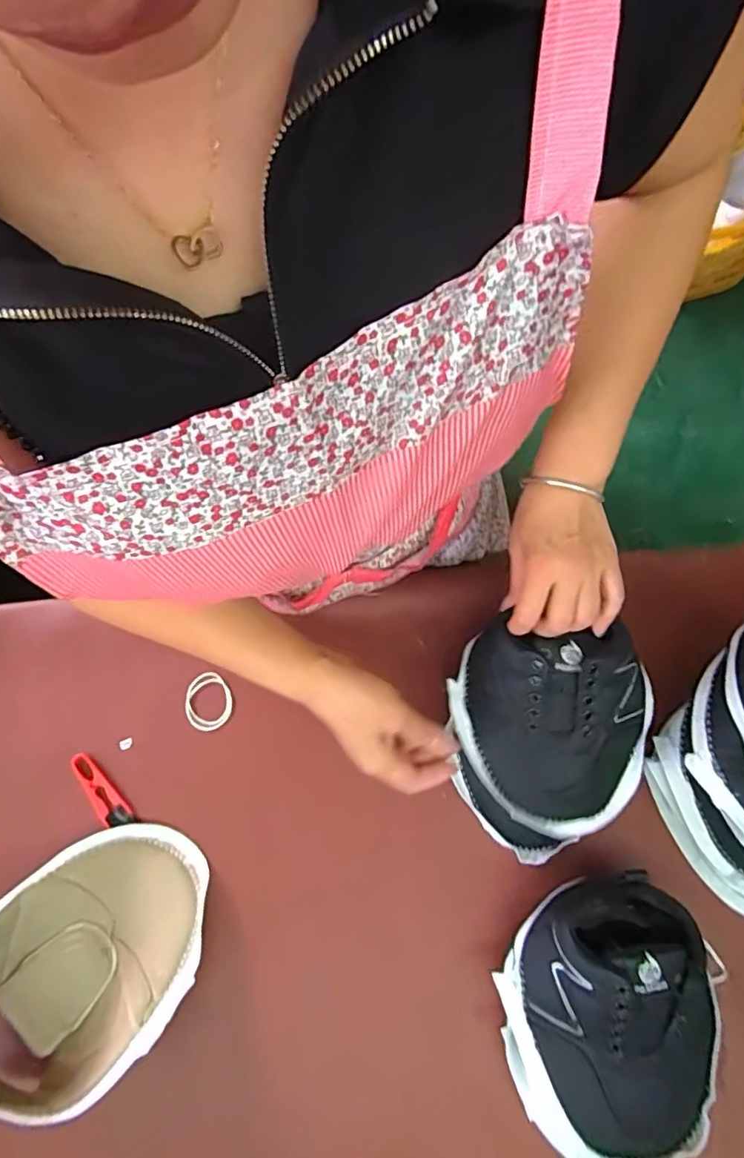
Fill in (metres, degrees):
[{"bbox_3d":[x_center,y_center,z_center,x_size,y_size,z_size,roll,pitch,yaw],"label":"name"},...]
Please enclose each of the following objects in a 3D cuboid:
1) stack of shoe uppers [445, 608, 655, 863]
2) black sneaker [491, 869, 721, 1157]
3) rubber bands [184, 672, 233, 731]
[{"bbox_3d":[0.154,0.140,0.504,0.165,0.116,0.168,9,68,6],"label":"stack of shoe uppers"},{"bbox_3d":[0.192,0.349,0.448,0.172,0.103,0.213,-12,67,-2],"label":"black sneaker"},{"bbox_3d":[-0.175,0.129,0.608,0.049,0.004,0.060,-22,68,-7],"label":"rubber bands"}]

